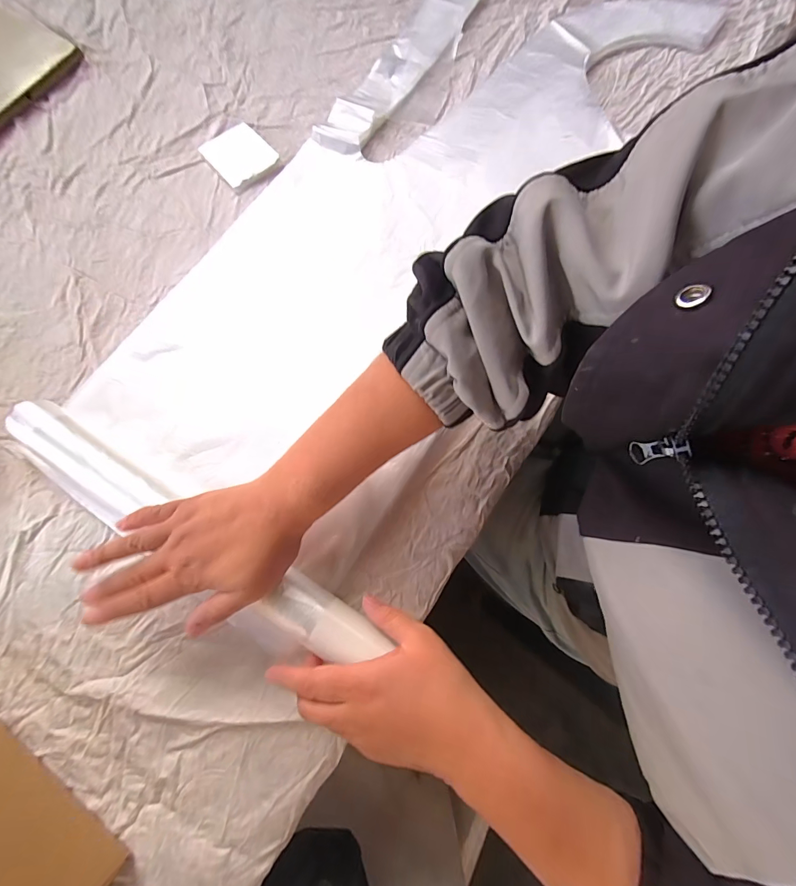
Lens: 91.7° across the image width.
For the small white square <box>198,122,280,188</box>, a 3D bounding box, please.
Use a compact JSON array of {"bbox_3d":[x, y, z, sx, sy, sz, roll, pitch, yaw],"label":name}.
[{"bbox_3d":[-0.179,-0.328,0.438,0.063,0.008,0.078,-39,77,-8],"label":"small white square"}]

